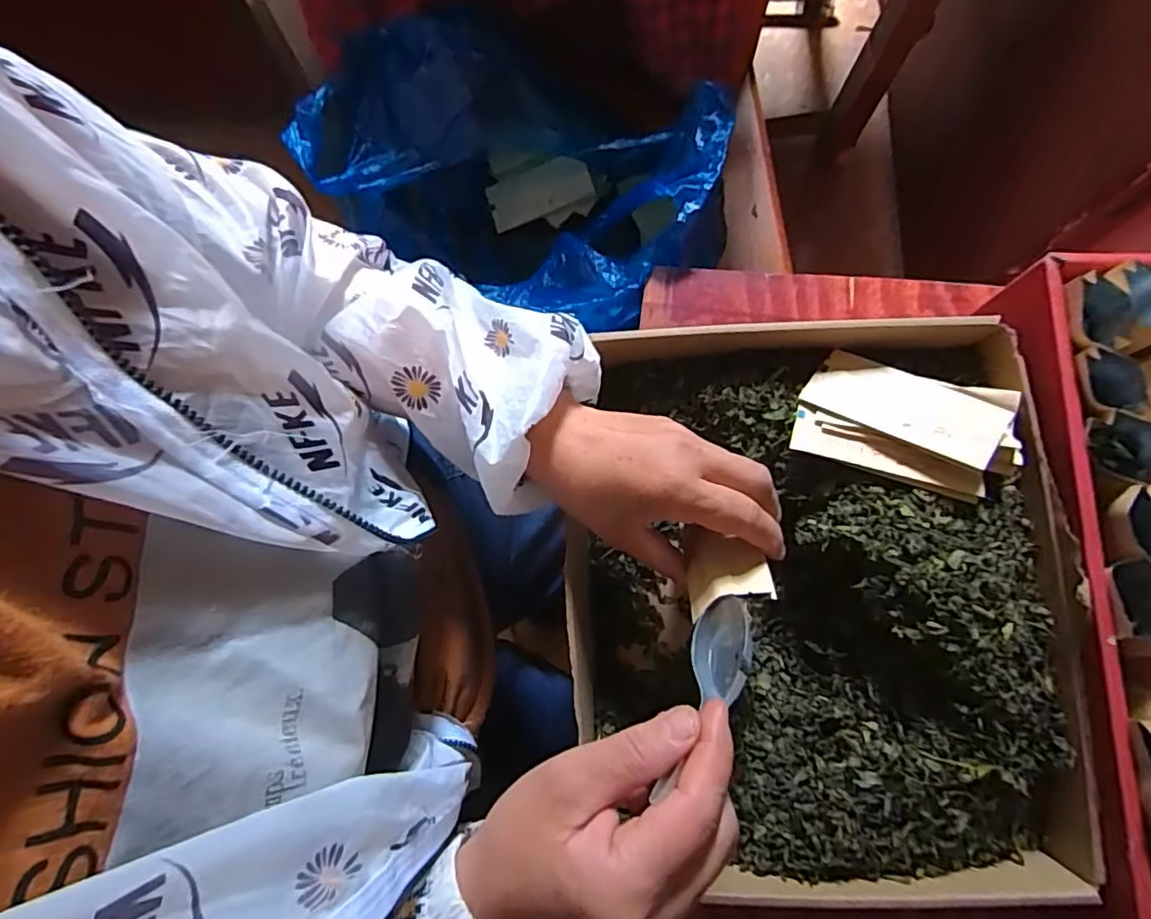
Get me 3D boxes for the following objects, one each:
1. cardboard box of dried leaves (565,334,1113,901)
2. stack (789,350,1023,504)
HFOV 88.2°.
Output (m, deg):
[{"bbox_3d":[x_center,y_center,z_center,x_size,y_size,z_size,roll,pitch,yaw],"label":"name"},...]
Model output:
[{"bbox_3d":[0.141,0.082,0.375,0.284,0.107,0.325,-2,77,1],"label":"cardboard box of dried leaves"},{"bbox_3d":[0.202,-0.025,0.364,0.119,0.017,0.076,18,72,21],"label":"stack"}]

